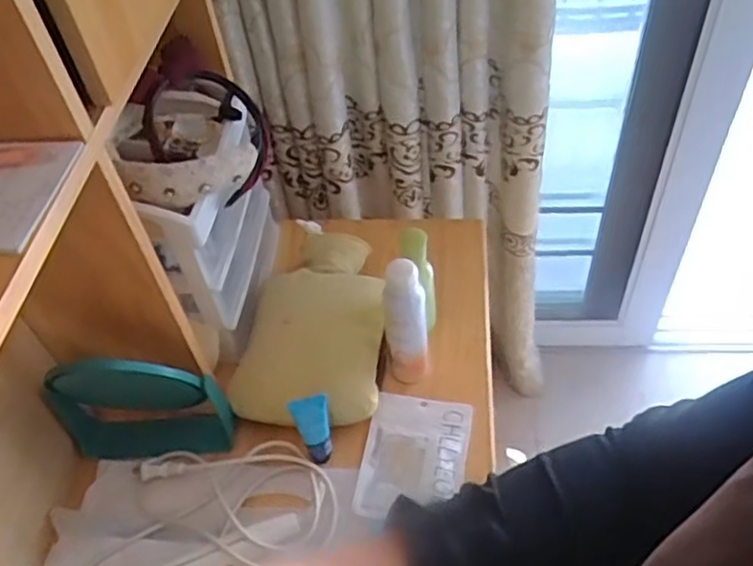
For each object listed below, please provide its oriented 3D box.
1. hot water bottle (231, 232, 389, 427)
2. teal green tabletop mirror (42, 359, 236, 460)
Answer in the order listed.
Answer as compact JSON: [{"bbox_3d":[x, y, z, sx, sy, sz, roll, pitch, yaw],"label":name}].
[{"bbox_3d":[-0.075,0.039,0.791,0.163,0.082,0.240,-1,49,5],"label":"hot water bottle"},{"bbox_3d":[-0.243,0.120,0.694,0.171,0.164,0.053,-1,49,5],"label":"teal green tabletop mirror"}]

